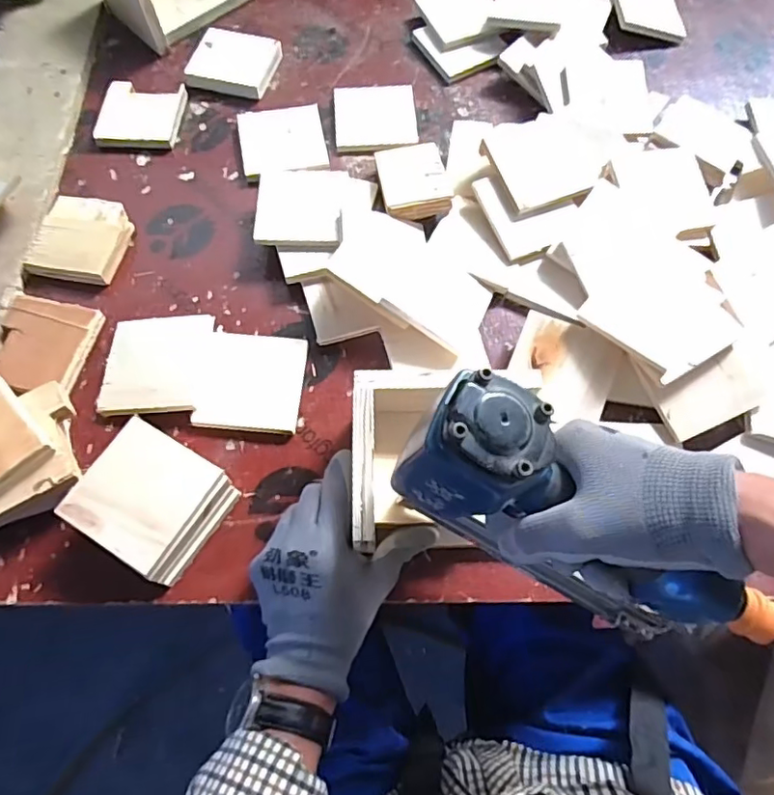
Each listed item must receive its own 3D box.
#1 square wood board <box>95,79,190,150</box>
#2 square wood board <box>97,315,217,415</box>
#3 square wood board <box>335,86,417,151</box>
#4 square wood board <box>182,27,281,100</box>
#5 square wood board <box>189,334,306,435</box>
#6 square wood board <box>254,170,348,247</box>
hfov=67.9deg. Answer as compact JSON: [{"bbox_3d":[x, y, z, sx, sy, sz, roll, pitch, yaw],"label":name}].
[{"bbox_3d":[-0.281,-0.323,0.661,0.091,0.016,0.088,3,68,0],"label":"square wood board"},{"bbox_3d":[-0.210,-0.032,0.524,0.088,0.016,0.101,0,68,-1],"label":"square wood board"},{"bbox_3d":[-0.013,-0.324,0.660,0.091,0.008,0.097,-4,68,-3],"label":"square wood board"},{"bbox_3d":[-0.182,-0.402,0.691,0.095,0.019,0.091,10,68,3],"label":"square wood board"},{"bbox_3d":[-0.124,-0.016,0.532,0.091,0.008,0.096,4,68,1],"label":"square wood board"},{"bbox_3d":[-0.087,-0.194,0.579,0.086,0.009,0.096,3,66,-2],"label":"square wood board"}]

